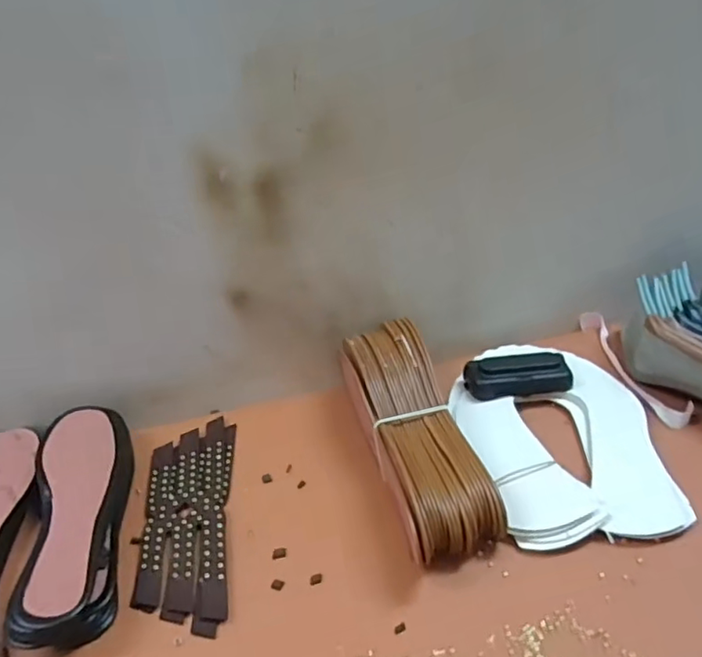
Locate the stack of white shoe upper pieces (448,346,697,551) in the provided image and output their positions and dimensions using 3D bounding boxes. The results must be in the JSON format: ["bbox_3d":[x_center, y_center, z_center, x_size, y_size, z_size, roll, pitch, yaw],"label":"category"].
[{"bbox_3d":[0.197,0.094,0.577,0.170,0.033,0.260,-4,33,-2],"label":"stack of white shoe upper pieces"}]

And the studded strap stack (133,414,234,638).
[{"bbox_3d":[-0.146,0.164,0.526,0.075,0.010,0.220,-6,33,-5],"label":"studded strap stack"}]

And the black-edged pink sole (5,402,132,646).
[{"bbox_3d":[-0.231,0.159,0.504,0.070,0.050,0.224,-11,34,-12],"label":"black-edged pink sole"}]

